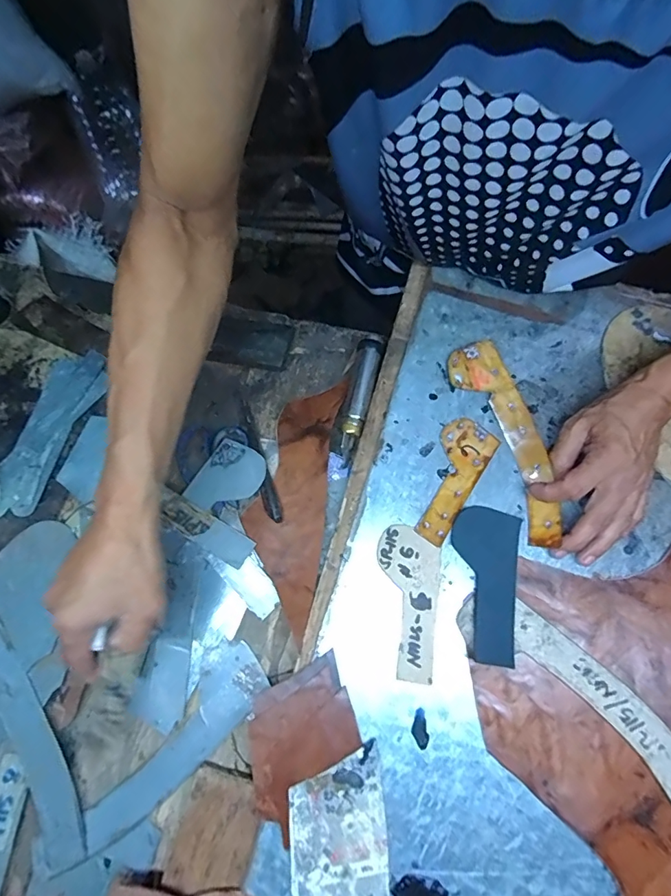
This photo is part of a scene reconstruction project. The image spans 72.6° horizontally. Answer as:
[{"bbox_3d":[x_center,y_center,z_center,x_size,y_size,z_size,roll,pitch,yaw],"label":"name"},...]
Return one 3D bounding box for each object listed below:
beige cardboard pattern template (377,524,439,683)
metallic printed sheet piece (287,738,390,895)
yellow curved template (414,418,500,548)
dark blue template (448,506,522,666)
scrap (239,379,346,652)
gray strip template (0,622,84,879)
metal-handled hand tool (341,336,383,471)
[{"bbox_3d":[0.063,0.131,0.394,0.052,0.005,0.125,2,69,3],"label":"beige cardboard pattern template"},{"bbox_3d":[0.002,0.295,0.346,0.072,0.004,0.113,-4,74,-3],"label":"metallic printed sheet piece"},{"bbox_3d":[0.104,0.027,0.424,0.048,0.004,0.117,33,78,7],"label":"yellow curved template"},{"bbox_3d":[0.127,0.114,0.395,0.059,0.007,0.126,10,70,6],"label":"dark blue template"},{"bbox_3d":[-0.047,0.048,0.444,0.078,0.009,0.236,4,72,13],"label":"scrap"},{"bbox_3d":[-0.269,0.238,0.389,0.056,0.006,0.220,-37,80,-7],"label":"gray strip template"},{"bbox_3d":[0.025,-0.047,0.458,0.024,0.022,0.129,10,70,6],"label":"metal-handled hand tool"}]

